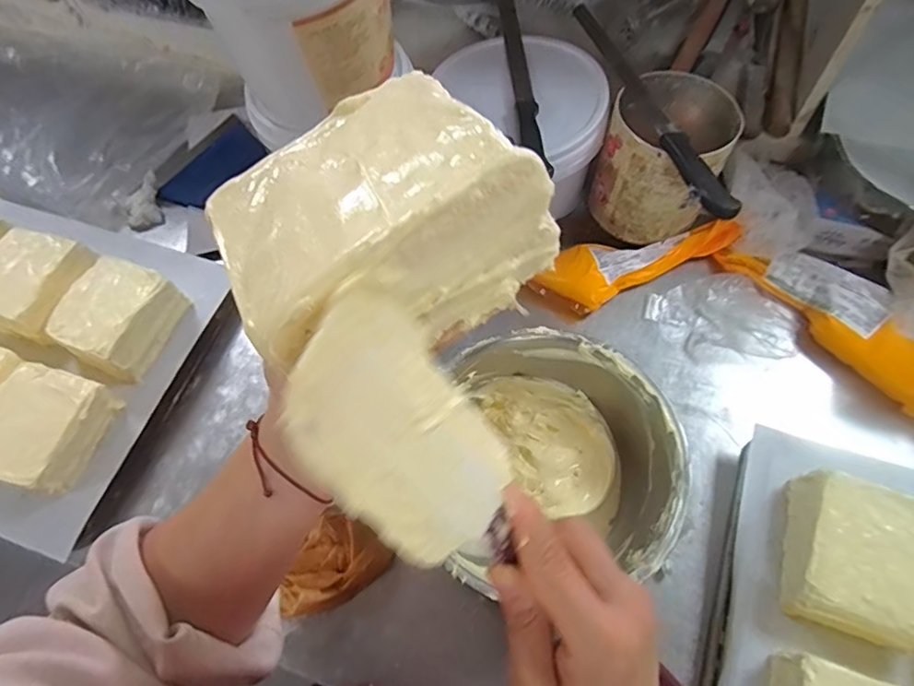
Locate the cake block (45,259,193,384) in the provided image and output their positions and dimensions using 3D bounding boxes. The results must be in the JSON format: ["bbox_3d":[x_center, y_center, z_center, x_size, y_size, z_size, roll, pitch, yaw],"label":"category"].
[{"bbox_3d":[-0.423,-0.032,0.695,0.119,0.062,0.128,20,67,13],"label":"cake block"}]

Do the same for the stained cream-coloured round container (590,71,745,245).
[{"bbox_3d":[0.259,-0.237,0.710,0.145,0.142,0.165,21,67,13],"label":"stained cream-coloured round container"}]

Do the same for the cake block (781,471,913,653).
[{"bbox_3d":[0.379,0.202,0.518,0.120,0.061,0.129,17,66,12],"label":"cake block"}]

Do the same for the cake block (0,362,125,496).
[{"bbox_3d":[-0.471,0.095,0.634,0.112,0.060,0.126,16,66,11],"label":"cake block"}]

